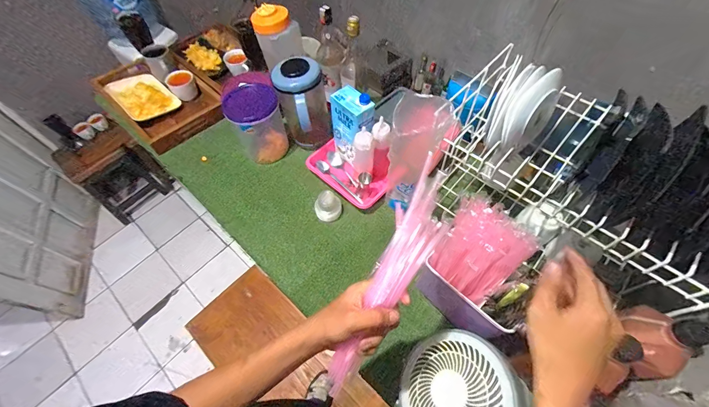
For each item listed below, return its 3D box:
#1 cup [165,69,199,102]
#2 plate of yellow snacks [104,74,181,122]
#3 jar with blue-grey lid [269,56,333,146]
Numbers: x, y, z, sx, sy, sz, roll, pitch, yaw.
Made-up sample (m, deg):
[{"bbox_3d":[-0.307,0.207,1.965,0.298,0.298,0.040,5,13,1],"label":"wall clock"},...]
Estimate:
[{"bbox_3d":[-0.553,-0.383,0.989,0.080,0.077,0.071,-28,63,-14],"label":"cup"},{"bbox_3d":[-0.689,-0.350,1.000,0.260,0.057,0.149,40,68,22],"label":"plate of yellow snacks"},{"bbox_3d":[-0.129,-0.243,0.810,0.117,0.242,0.123,-1,59,1],"label":"jar with blue-grey lid"}]

